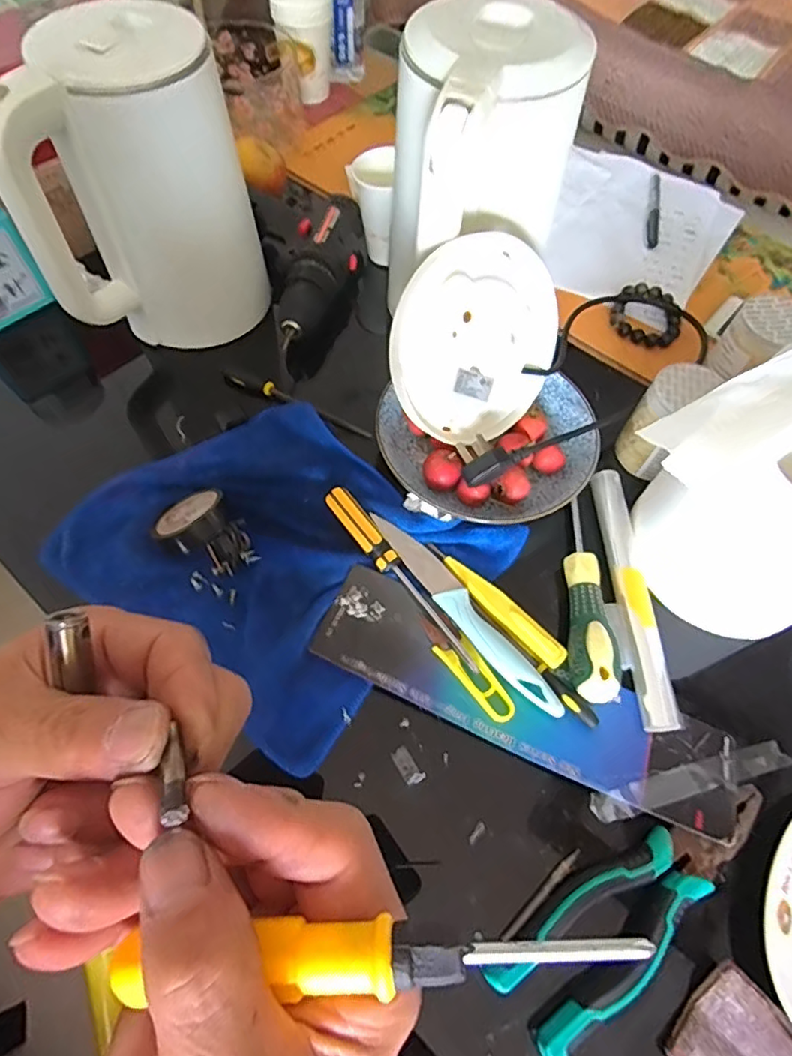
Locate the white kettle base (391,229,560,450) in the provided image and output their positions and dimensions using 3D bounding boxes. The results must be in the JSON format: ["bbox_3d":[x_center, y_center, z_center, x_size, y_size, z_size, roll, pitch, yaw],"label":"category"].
[{"bbox_3d":[0.062,-0.138,0.426,0.017,0.142,0.146,40,106,50],"label":"white kettle base"}]

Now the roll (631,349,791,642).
[{"bbox_3d":[0.268,-0.022,0.397,0.173,0.120,0.146,-26,65,-15],"label":"roll"}]

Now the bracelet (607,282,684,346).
[{"bbox_3d":[0.252,-0.215,0.565,0.068,0.011,0.067,28,64,13],"label":"bracelet"}]

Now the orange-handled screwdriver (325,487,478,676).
[{"bbox_3d":[0.001,0.036,0.417,0.019,0.019,0.169,-32,67,-17],"label":"orange-handled screwdriver"}]

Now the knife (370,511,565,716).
[{"bbox_3d":[0.048,0.059,0.412,0.024,0.012,0.187,-34,68,-19],"label":"knife"}]

